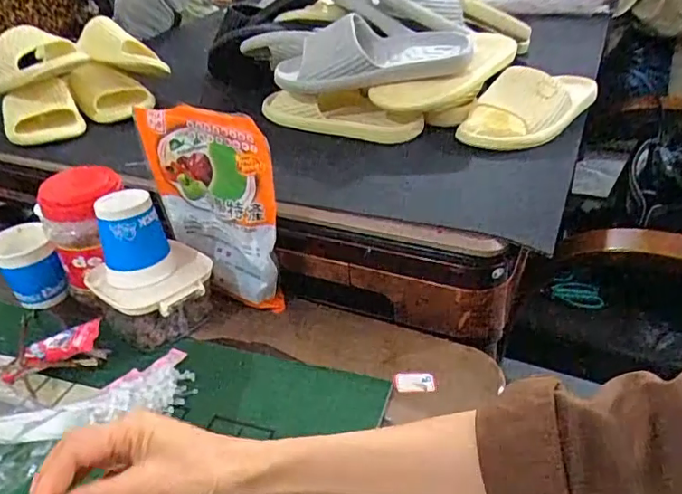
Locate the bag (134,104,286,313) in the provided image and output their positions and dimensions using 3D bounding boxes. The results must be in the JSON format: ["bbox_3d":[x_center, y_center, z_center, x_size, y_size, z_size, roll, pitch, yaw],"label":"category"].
[{"bbox_3d":[-0.133,-0.042,0.578,0.160,0.213,0.031,21,42,33],"label":"bag"}]

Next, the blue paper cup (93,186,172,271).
[{"bbox_3d":[-0.214,-0.017,0.552,0.058,0.066,0.055,-3,34,2],"label":"blue paper cup"}]

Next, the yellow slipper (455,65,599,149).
[{"bbox_3d":[0.246,-0.191,0.704,0.103,0.055,0.223,21,42,33],"label":"yellow slipper"}]

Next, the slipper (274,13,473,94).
[{"bbox_3d":[0.037,-0.248,0.698,0.240,0.073,0.108,-4,34,0],"label":"slipper"}]

